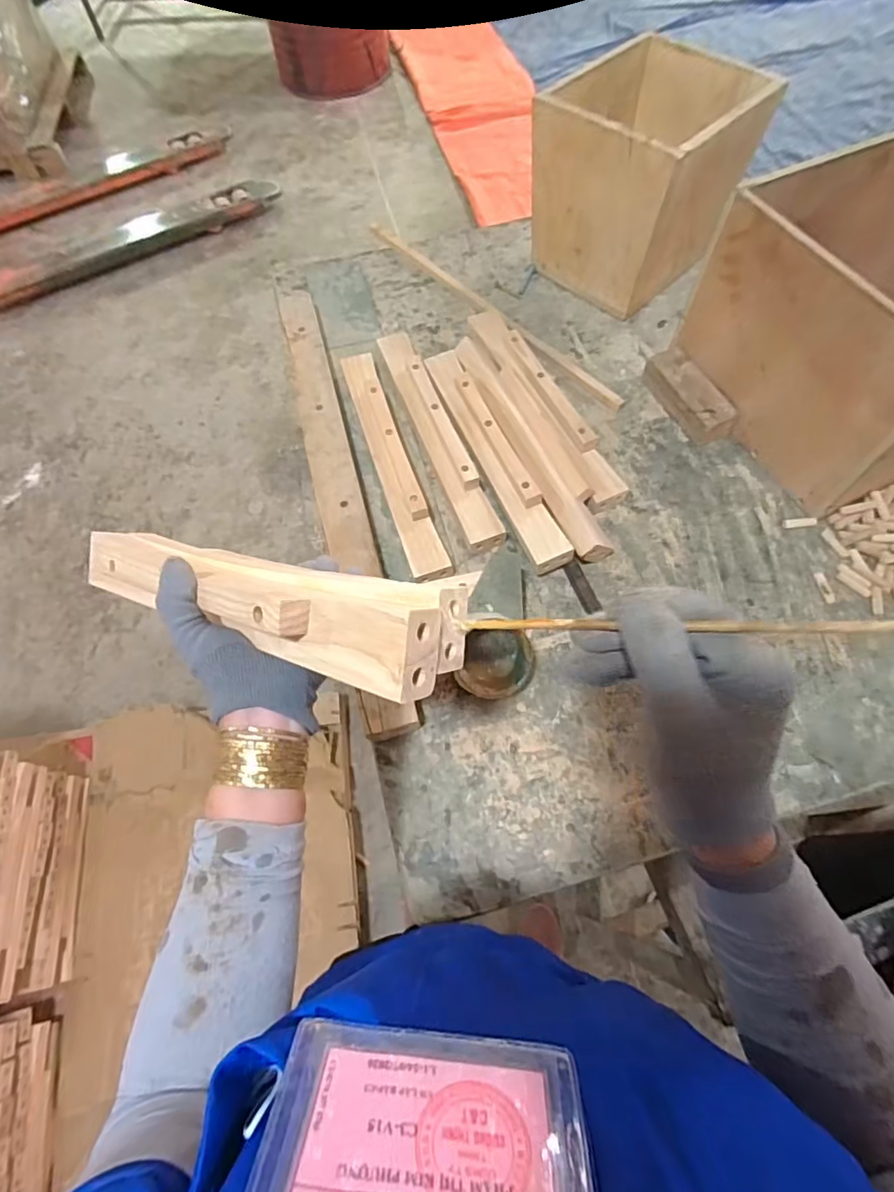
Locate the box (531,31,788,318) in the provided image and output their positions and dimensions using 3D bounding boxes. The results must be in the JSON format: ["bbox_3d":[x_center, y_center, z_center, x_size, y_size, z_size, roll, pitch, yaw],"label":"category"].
[{"bbox_3d":[0.286,-0.611,0.808,0.221,0.219,0.260,40,71,20],"label":"box"}]

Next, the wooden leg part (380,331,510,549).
[{"bbox_3d":[-0.015,-0.224,0.740,0.047,0.051,0.371,-19,64,-7],"label":"wooden leg part"}]

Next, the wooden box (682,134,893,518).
[{"bbox_3d":[0.502,-0.338,0.670,0.287,0.233,0.360,-24,66,-8],"label":"wooden box"}]

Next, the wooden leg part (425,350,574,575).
[{"bbox_3d":[0.056,-0.193,0.701,0.046,0.034,0.364,-21,65,-7],"label":"wooden leg part"}]

